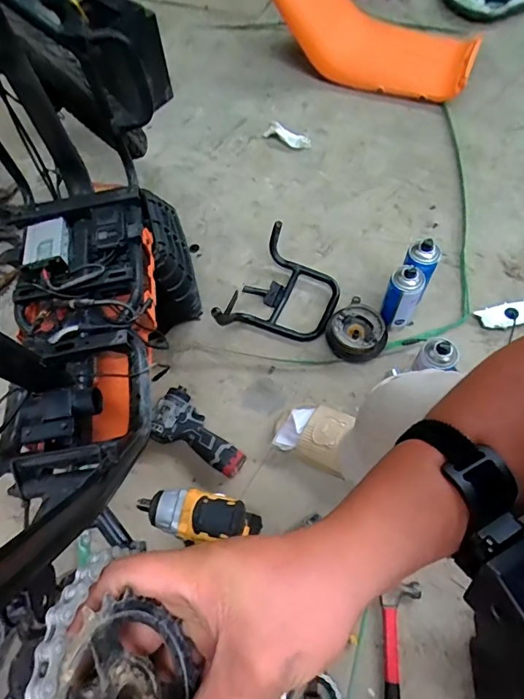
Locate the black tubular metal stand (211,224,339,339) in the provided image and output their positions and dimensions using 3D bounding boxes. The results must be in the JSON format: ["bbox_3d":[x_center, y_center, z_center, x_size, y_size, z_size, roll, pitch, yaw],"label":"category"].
[{"bbox_3d":[0.040,-0.105,0.960,0.191,0.144,0.257,27,66,17],"label":"black tubular metal stand"}]

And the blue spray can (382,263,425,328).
[{"bbox_3d":[0.277,-0.109,0.905,0.065,0.168,0.059,26,66,16],"label":"blue spray can"}]

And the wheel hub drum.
[{"bbox_3d":[0.195,-0.033,0.953,0.118,0.057,0.118,-1,62,2],"label":"wheel hub drum"}]

